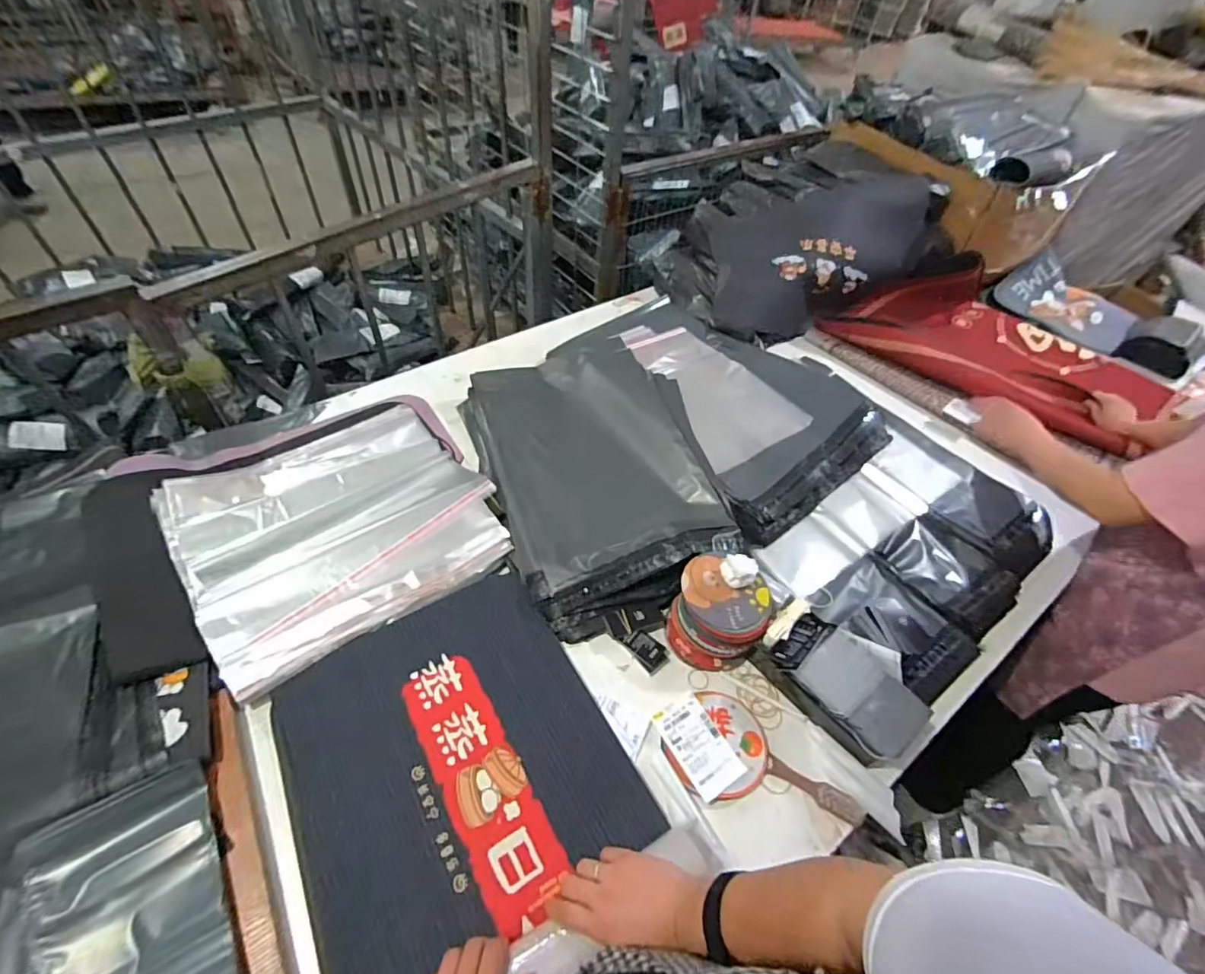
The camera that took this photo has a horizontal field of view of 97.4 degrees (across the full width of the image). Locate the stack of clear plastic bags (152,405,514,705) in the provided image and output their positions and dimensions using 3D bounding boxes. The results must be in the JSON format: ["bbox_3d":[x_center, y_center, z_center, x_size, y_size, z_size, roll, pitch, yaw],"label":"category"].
[{"bbox_3d":[-0.468,0.042,0.947,0.485,0.051,0.476,-29,59,-25],"label":"stack of clear plastic bags"}]

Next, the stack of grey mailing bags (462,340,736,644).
[{"bbox_3d":[-0.001,-0.061,1.053,0.444,0.075,0.632,-16,54,-17],"label":"stack of grey mailing bags"}]

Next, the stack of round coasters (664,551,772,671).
[{"bbox_3d":[0.185,0.197,0.848,0.146,0.105,0.160,25,53,15],"label":"stack of round coasters"}]

